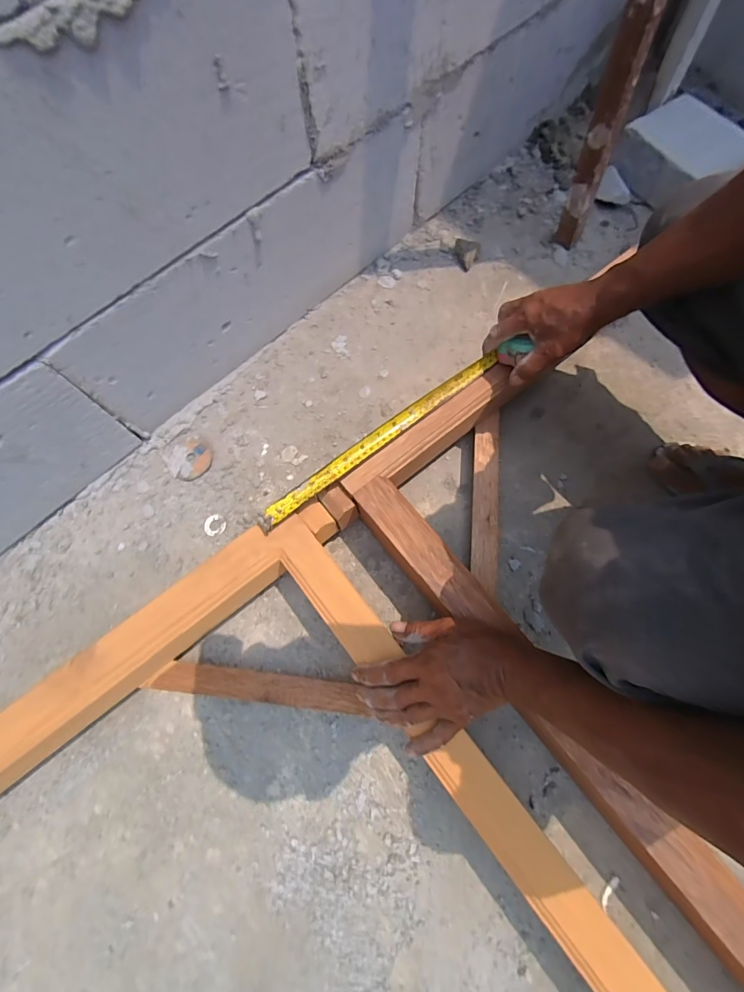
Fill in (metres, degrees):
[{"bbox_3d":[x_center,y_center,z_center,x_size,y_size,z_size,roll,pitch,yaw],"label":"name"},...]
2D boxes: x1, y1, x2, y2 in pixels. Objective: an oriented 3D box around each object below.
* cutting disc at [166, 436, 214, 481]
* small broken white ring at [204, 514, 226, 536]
[{"bbox_3d":[-0.277,-0.059,0.616,0.064,0.004,0.068,0,78,2],"label":"cutting disc"},{"bbox_3d":[-0.229,0.042,0.590,0.031,0.004,0.029,0,72,1],"label":"small broken white ring"}]

